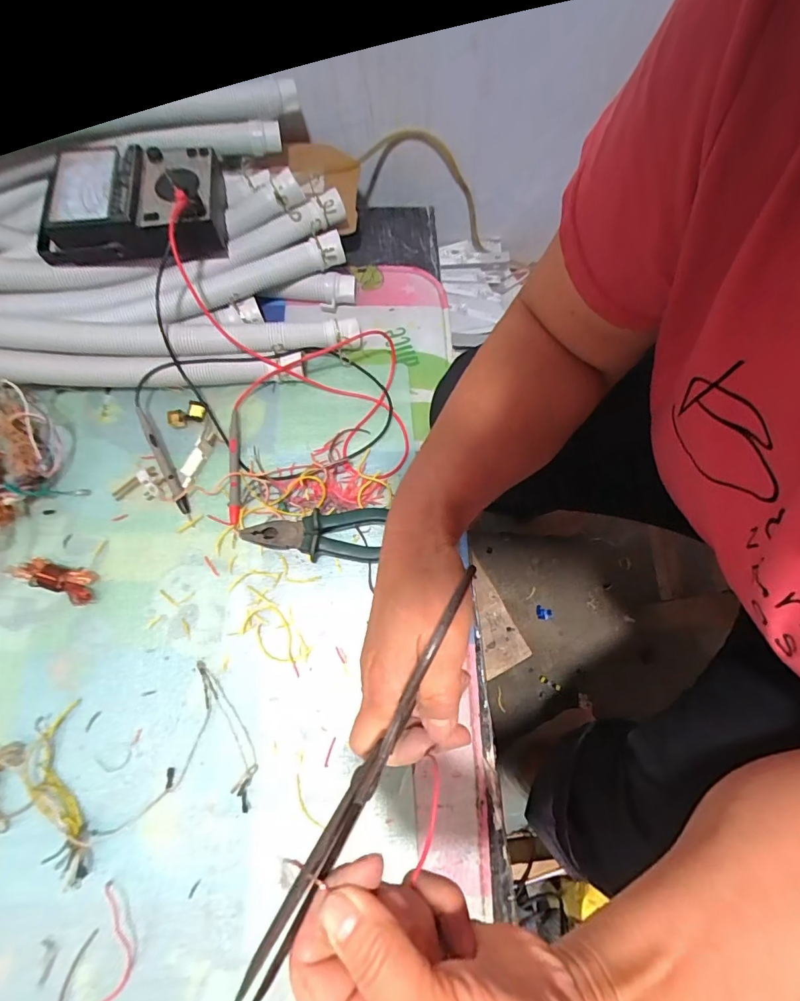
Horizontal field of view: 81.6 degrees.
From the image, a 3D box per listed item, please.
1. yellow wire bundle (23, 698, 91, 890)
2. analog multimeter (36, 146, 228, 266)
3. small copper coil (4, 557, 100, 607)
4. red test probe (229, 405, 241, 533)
[{"bbox_3d":[-0.298,0.254,0.399,0.044,0.017,0.138,-17,74,-7],"label":"yellow wire bundle"},{"bbox_3d":[-0.281,-0.300,0.472,0.182,0.060,0.103,-5,73,-3],"label":"analog multimeter"},{"bbox_3d":[-0.336,0.076,0.453,0.080,0.022,0.032,15,73,3],"label":"small copper coil"},{"bbox_3d":[-0.174,-0.037,0.487,0.012,0.016,0.129,-4,73,-3],"label":"red test probe"}]

